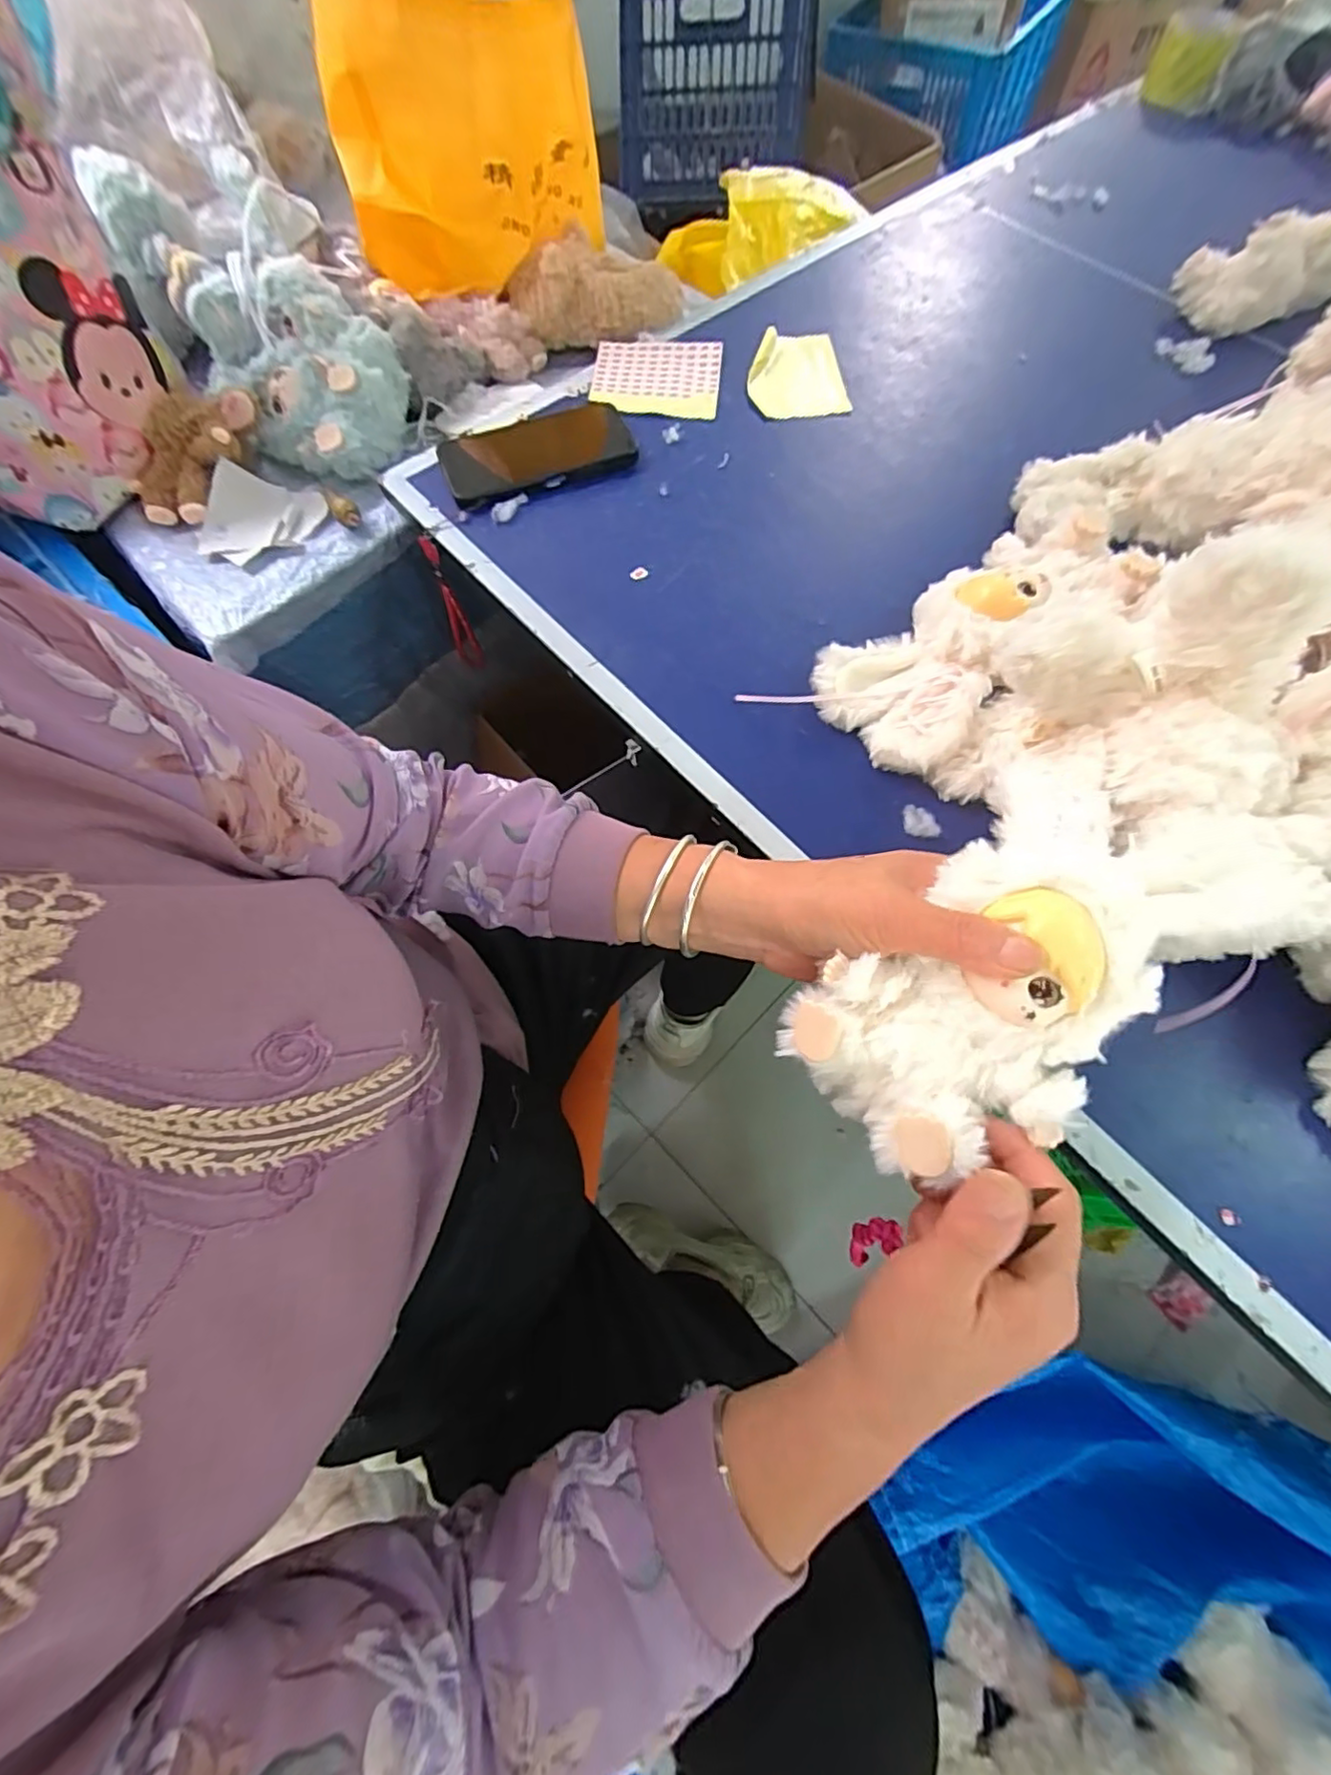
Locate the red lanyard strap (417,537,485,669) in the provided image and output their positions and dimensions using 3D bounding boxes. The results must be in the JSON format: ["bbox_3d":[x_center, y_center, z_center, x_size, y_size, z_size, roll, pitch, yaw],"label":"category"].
[{"bbox_3d":[-0.207,-0.271,0.608,0.022,0.169,0.023,-25,73,-9],"label":"red lanyard strap"}]

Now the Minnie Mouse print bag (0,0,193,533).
[{"bbox_3d":[-0.497,-0.461,0.456,0.104,0.266,0.240,17,70,8],"label":"Minnie Mouse print bag"}]

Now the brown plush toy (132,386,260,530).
[{"bbox_3d":[-0.418,-0.385,0.551,0.076,0.047,0.130,26,71,11],"label":"brown plush toy"}]

